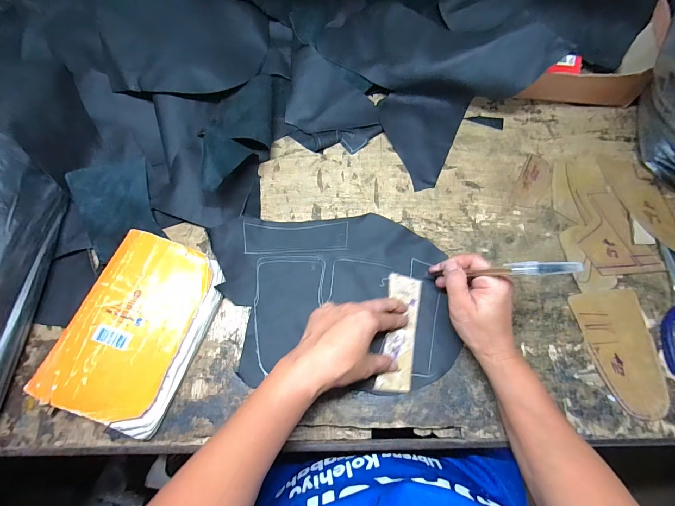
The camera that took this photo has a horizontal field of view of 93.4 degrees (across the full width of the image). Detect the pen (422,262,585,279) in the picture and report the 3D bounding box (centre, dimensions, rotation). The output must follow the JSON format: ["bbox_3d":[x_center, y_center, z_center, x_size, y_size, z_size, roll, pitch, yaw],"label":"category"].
[{"bbox_3d":[0.145,0.019,0.313,0.012,0.167,0.008,35,70,-19],"label":"pen"}]

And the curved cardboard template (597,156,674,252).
[{"bbox_3d":[0.406,-0.062,0.413,0.058,0.005,0.170,-16,67,-5],"label":"curved cardboard template"}]

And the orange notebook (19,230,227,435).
[{"bbox_3d":[-0.225,0.081,0.363,0.137,0.028,0.196,17,70,8],"label":"orange notebook"}]

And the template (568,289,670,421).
[{"bbox_3d":[0.318,0.107,0.351,0.074,0.004,0.131,-7,68,-1],"label":"template"}]

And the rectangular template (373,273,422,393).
[{"bbox_3d":[0.072,0.090,0.365,0.038,0.004,0.131,8,69,5],"label":"rectangular template"}]

